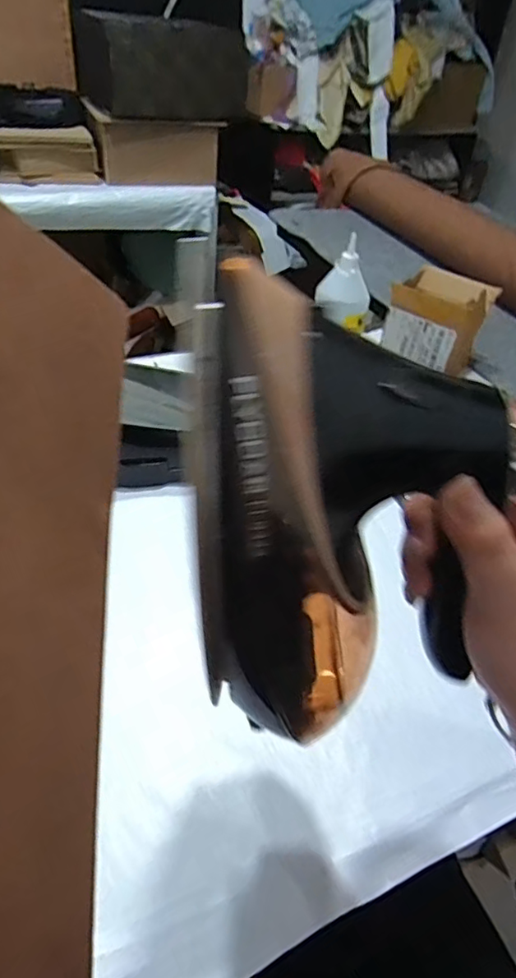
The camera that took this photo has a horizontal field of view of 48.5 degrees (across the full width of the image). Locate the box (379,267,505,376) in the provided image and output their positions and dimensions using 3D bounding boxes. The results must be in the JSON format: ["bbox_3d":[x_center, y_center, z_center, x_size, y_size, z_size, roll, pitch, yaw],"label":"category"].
[{"bbox_3d":[0.284,-0.271,0.913,0.140,0.123,0.106,27,44,20],"label":"box"}]

